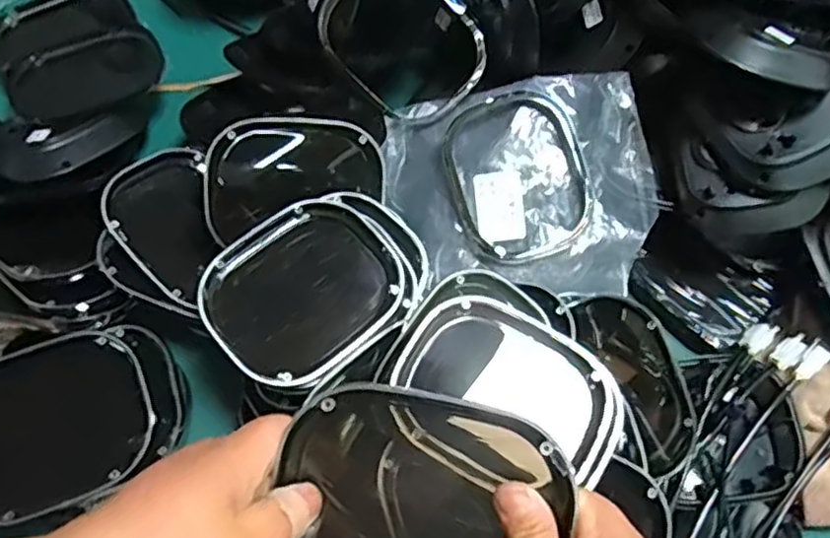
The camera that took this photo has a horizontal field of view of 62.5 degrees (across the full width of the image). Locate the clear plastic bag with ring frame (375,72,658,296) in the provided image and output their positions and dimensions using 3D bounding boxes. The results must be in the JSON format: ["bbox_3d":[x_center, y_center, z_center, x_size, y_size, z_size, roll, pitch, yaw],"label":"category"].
[{"bbox_3d":[0.089,-0.068,0.597,0.224,0.023,0.183,-7,85,10],"label":"clear plastic bag with ring frame"}]

